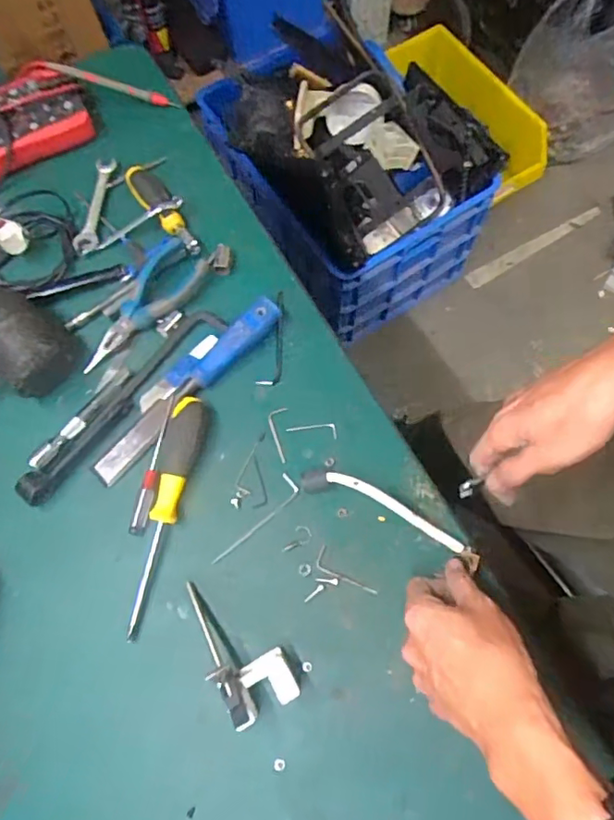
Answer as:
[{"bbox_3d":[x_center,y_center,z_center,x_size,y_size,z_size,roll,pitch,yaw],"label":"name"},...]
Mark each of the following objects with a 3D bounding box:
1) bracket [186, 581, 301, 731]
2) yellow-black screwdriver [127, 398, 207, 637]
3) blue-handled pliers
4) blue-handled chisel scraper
[{"bbox_3d":[-0.059,0.185,0.440,0.056,0.042,0.123,-36,73,-10],"label":"bracket"},{"bbox_3d":[-0.127,0.086,0.475,0.030,0.026,0.203,13,71,6],"label":"yellow-black screwdriver"},{"bbox_3d":[-0.159,-0.100,0.540,0.053,0.033,0.153,32,74,12],"label":"blue-handled pliers"},{"bbox_3d":[-0.113,-0.022,0.521,0.031,0.024,0.227,41,77,14],"label":"blue-handled chisel scraper"}]

